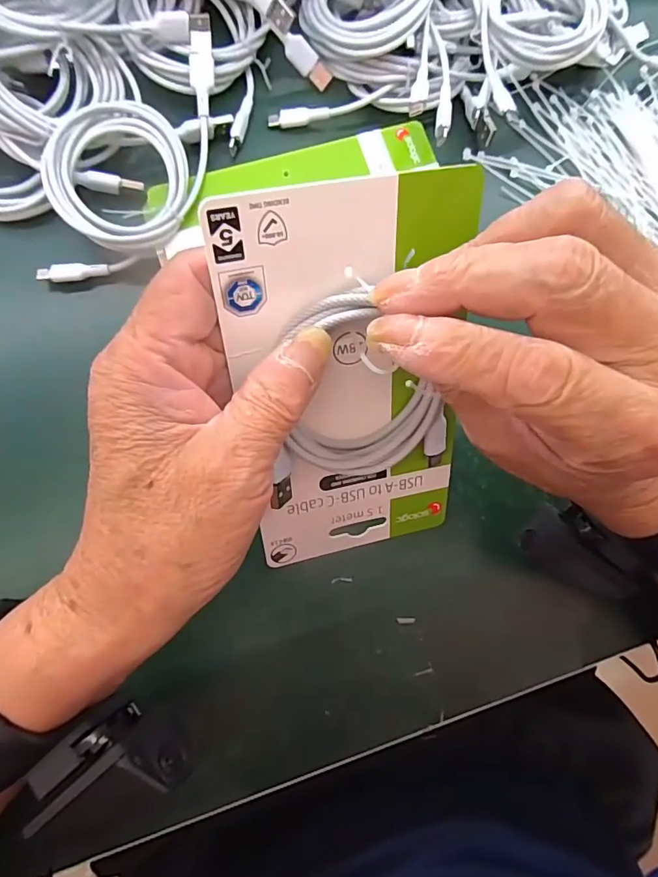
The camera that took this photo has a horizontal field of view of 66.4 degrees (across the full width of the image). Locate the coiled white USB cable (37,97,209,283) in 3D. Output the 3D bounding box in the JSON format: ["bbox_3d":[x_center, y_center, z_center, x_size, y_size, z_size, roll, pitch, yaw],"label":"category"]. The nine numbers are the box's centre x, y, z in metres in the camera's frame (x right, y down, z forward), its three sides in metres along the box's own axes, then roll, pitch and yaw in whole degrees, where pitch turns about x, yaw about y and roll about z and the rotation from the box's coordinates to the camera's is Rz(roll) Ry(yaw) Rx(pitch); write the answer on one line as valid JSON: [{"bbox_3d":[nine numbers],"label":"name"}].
[{"bbox_3d":[-0.116,-0.139,0.287,0.082,0.027,0.104,4,82,-5],"label":"coiled white USB cable"}]

